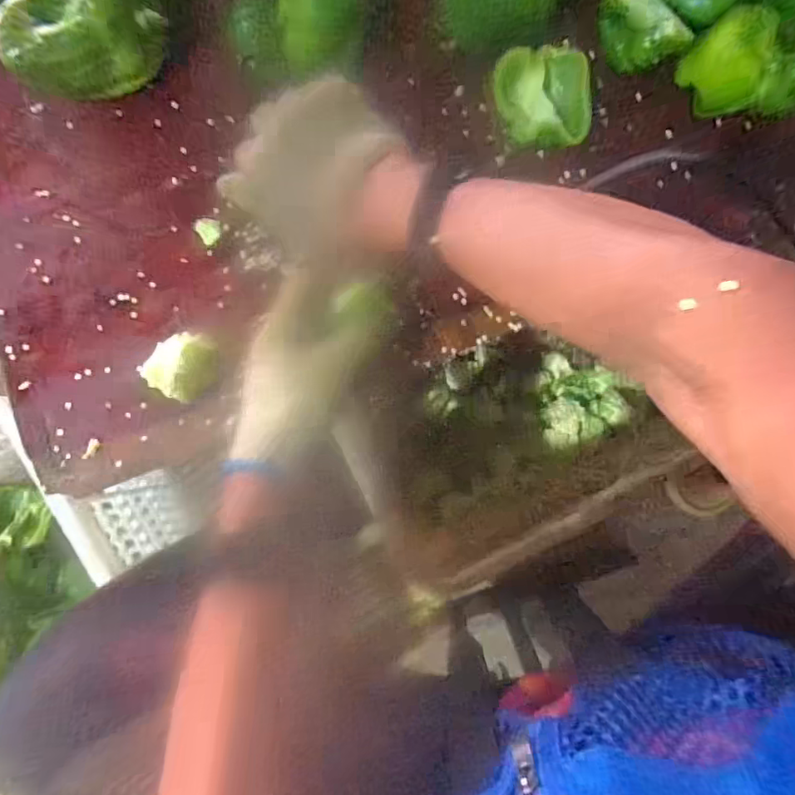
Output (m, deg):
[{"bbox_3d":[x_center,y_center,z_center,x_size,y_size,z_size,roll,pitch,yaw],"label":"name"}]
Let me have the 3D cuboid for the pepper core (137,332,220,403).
[{"bbox_3d":[-0.161,-0.024,0.411,0.043,0.035,0.051,35,86,3],"label":"pepper core"}]

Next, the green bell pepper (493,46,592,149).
[{"bbox_3d":[0.114,-0.237,0.424,0.075,0.033,0.069,3,85,1],"label":"green bell pepper"}]

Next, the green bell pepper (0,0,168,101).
[{"bbox_3d":[-0.245,-0.277,0.414,0.095,0.066,0.097,21,85,2],"label":"green bell pepper"}]

